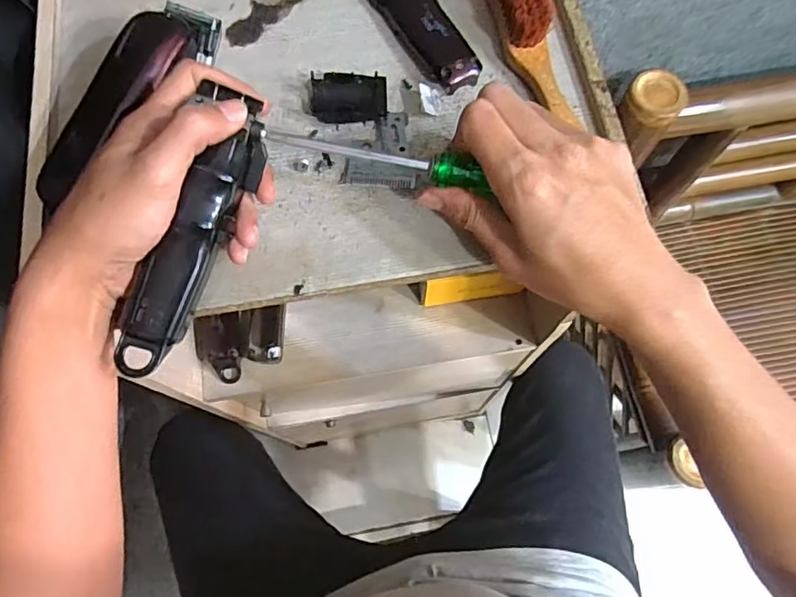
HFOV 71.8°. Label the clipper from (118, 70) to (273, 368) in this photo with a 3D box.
[{"bbox_3d":[-0.123,-0.033,0.323,0.034,0.032,0.156,26,89,13],"label":"clipper"}]

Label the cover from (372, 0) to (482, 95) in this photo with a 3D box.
[{"bbox_3d":[0.013,-0.212,0.409,0.039,0.015,0.148,-26,69,-7],"label":"cover"}]

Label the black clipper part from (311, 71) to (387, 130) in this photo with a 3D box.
[{"bbox_3d":[-0.034,-0.142,0.386,0.051,0.015,0.035,-3,68,2],"label":"black clipper part"}]

